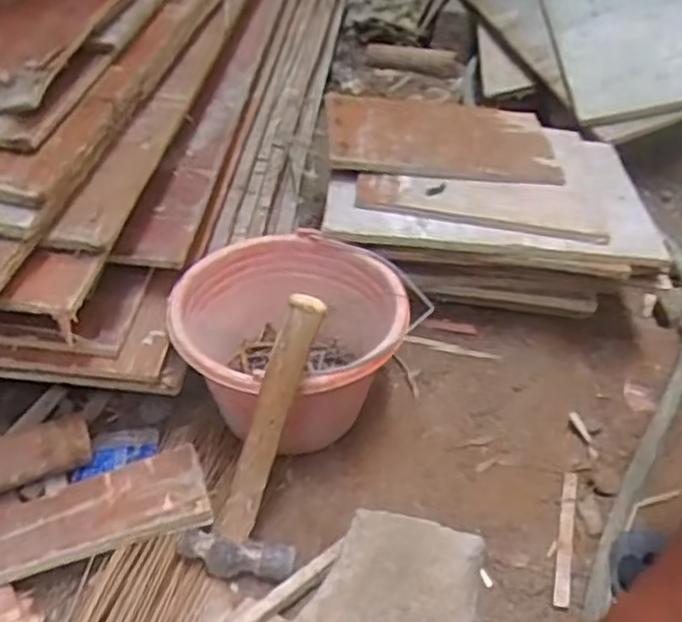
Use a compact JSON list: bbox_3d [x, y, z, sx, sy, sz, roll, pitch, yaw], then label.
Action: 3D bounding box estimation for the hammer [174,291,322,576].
[{"bbox_3d":[-0.067,0.119,0.676,0.097,0.285,0.048,23,18,19],"label":"hammer"}]

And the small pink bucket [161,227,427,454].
[{"bbox_3d":[-0.058,0.047,0.829,0.240,0.178,0.243,0,45,0],"label":"small pink bucket"}]

